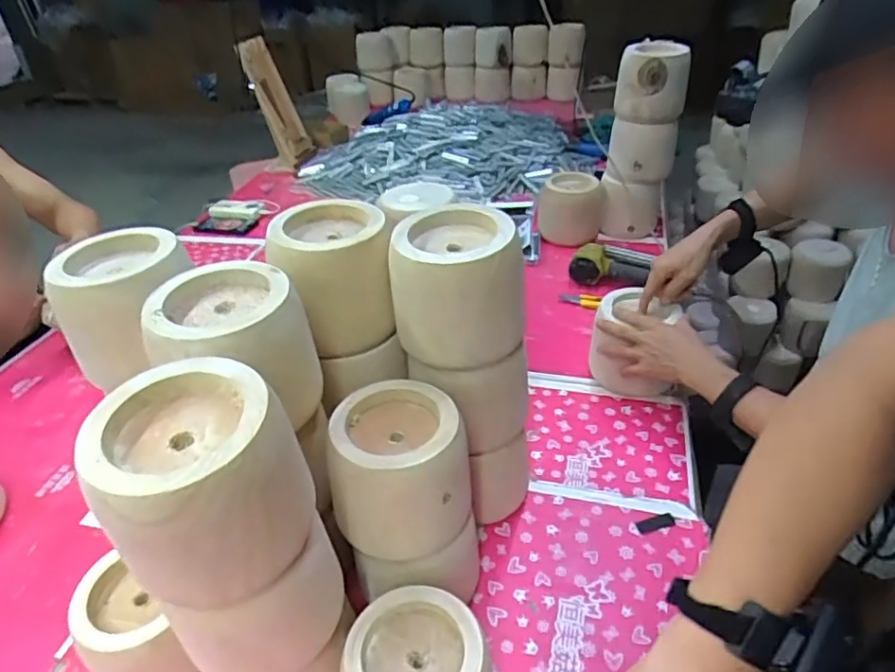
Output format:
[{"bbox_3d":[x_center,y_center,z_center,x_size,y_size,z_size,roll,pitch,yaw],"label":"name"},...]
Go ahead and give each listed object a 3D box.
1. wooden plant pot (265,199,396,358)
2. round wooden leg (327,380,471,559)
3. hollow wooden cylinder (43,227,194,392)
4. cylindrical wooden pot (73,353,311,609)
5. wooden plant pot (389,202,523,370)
[{"bbox_3d":[-0.118,-0.065,0.647,0.122,0.124,0.123,-20,39,-19],"label":"wooden plant pot"},{"bbox_3d":[-0.046,0.131,0.594,0.129,0.125,0.120,-13,37,-9],"label":"round wooden leg"},{"bbox_3d":[-0.313,-0.034,0.606,0.122,0.111,0.116,-3,37,4],"label":"hollow wooden cylinder"},{"bbox_3d":[-0.166,0.102,0.424,0.120,0.126,0.116,-4,37,3],"label":"cylindrical wooden pot"},{"bbox_3d":[0.014,-0.052,0.615,0.124,0.125,0.118,3,38,11],"label":"wooden plant pot"}]

